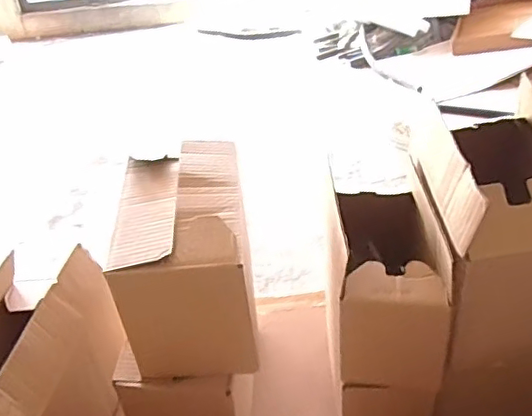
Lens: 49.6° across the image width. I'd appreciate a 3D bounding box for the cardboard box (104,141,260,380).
[{"bbox_3d":[-0.086,0.054,0.651,0.152,0.166,0.210,-5,34,-1],"label":"cardboard box"}]

